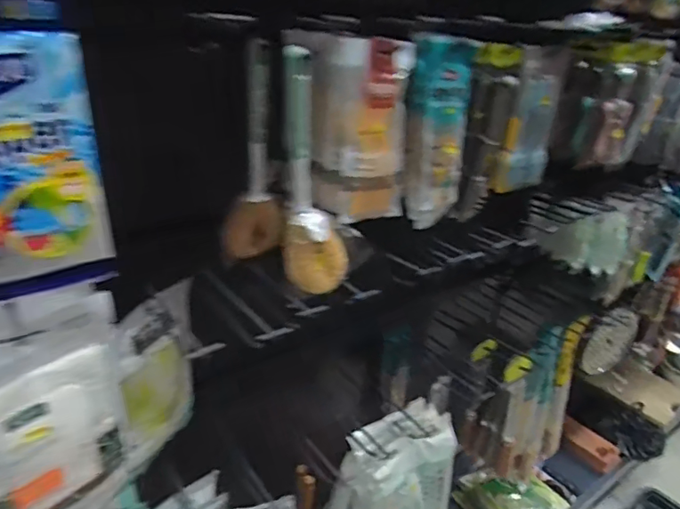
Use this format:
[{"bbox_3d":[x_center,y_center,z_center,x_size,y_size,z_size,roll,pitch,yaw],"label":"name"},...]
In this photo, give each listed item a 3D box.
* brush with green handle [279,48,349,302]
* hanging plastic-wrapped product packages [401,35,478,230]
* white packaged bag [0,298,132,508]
[{"bbox_3d":[-0.028,-0.088,0.625,0.096,0.279,0.049,3,27,-9],"label":"brush with green handle"},{"bbox_3d":[0.129,-0.158,0.692,0.097,0.242,0.019,-8,24,-19],"label":"hanging plastic-wrapped product packages"},{"bbox_3d":[-0.297,0.185,0.524,0.030,0.257,0.169,26,32,31],"label":"white packaged bag"}]

